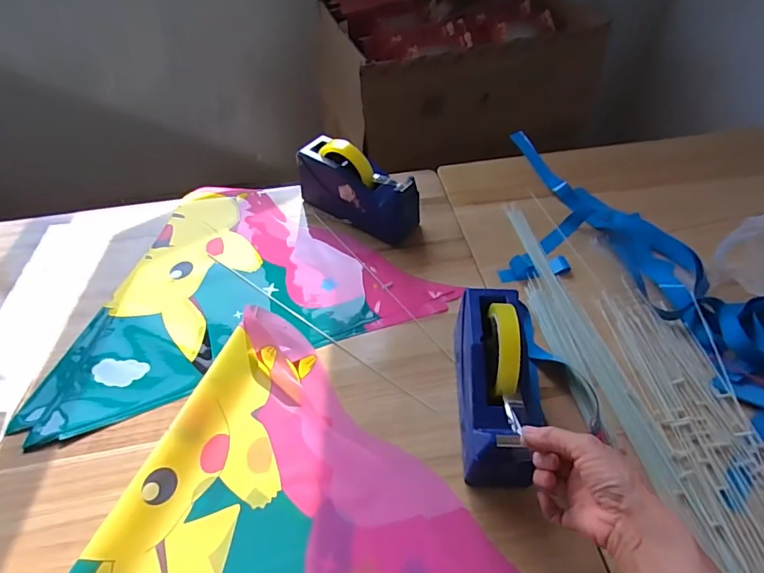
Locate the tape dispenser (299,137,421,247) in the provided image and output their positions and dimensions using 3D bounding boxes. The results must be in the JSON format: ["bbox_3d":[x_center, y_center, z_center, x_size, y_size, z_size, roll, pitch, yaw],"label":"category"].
[{"bbox_3d":[-0.038,-0.157,0.761,0.202,0.108,0.067,30,57,24],"label":"tape dispenser"}]

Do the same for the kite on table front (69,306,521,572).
[{"bbox_3d":[-0.128,0.214,0.501,0.487,0.025,0.395,-12,50,-8],"label":"kite on table front"}]

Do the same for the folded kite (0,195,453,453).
[{"bbox_3d":[-0.221,-0.027,0.718,0.528,0.015,0.379,-17,51,-12],"label":"folded kite"}]

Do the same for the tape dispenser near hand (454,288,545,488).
[{"bbox_3d":[0.122,0.103,0.527,0.068,0.120,0.210,1,60,2],"label":"tape dispenser near hand"}]

